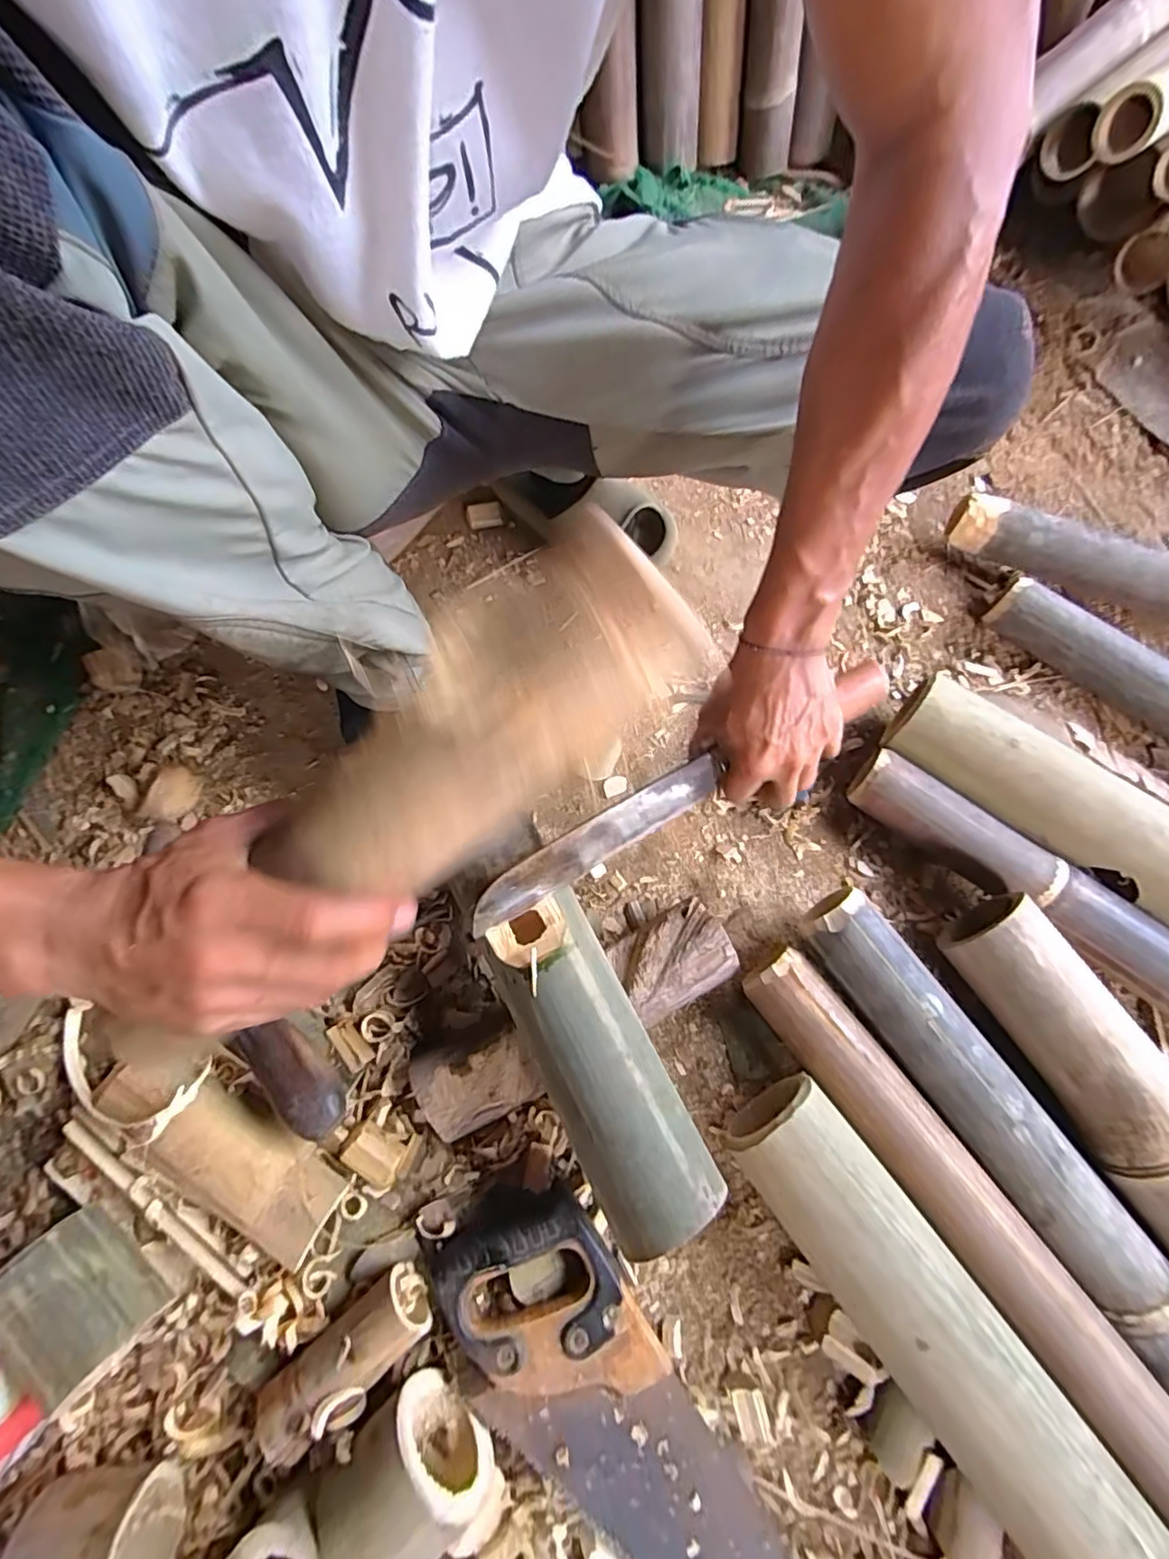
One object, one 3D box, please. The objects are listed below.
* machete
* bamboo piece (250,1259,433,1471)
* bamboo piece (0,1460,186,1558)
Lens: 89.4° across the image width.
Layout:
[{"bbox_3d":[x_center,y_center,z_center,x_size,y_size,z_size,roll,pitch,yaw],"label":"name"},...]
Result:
[{"bbox_3d":[0.068,0.010,0.429,0.343,0.028,0.029,-30,75,-3],"label":"machete"},{"bbox_3d":[-0.161,0.390,0.396,0.117,0.036,0.046,-38,77,-12],"label":"bamboo piece"},{"bbox_3d":[-0.309,0.480,0.369,0.078,0.084,0.069,0,72,-1],"label":"bamboo piece"}]

